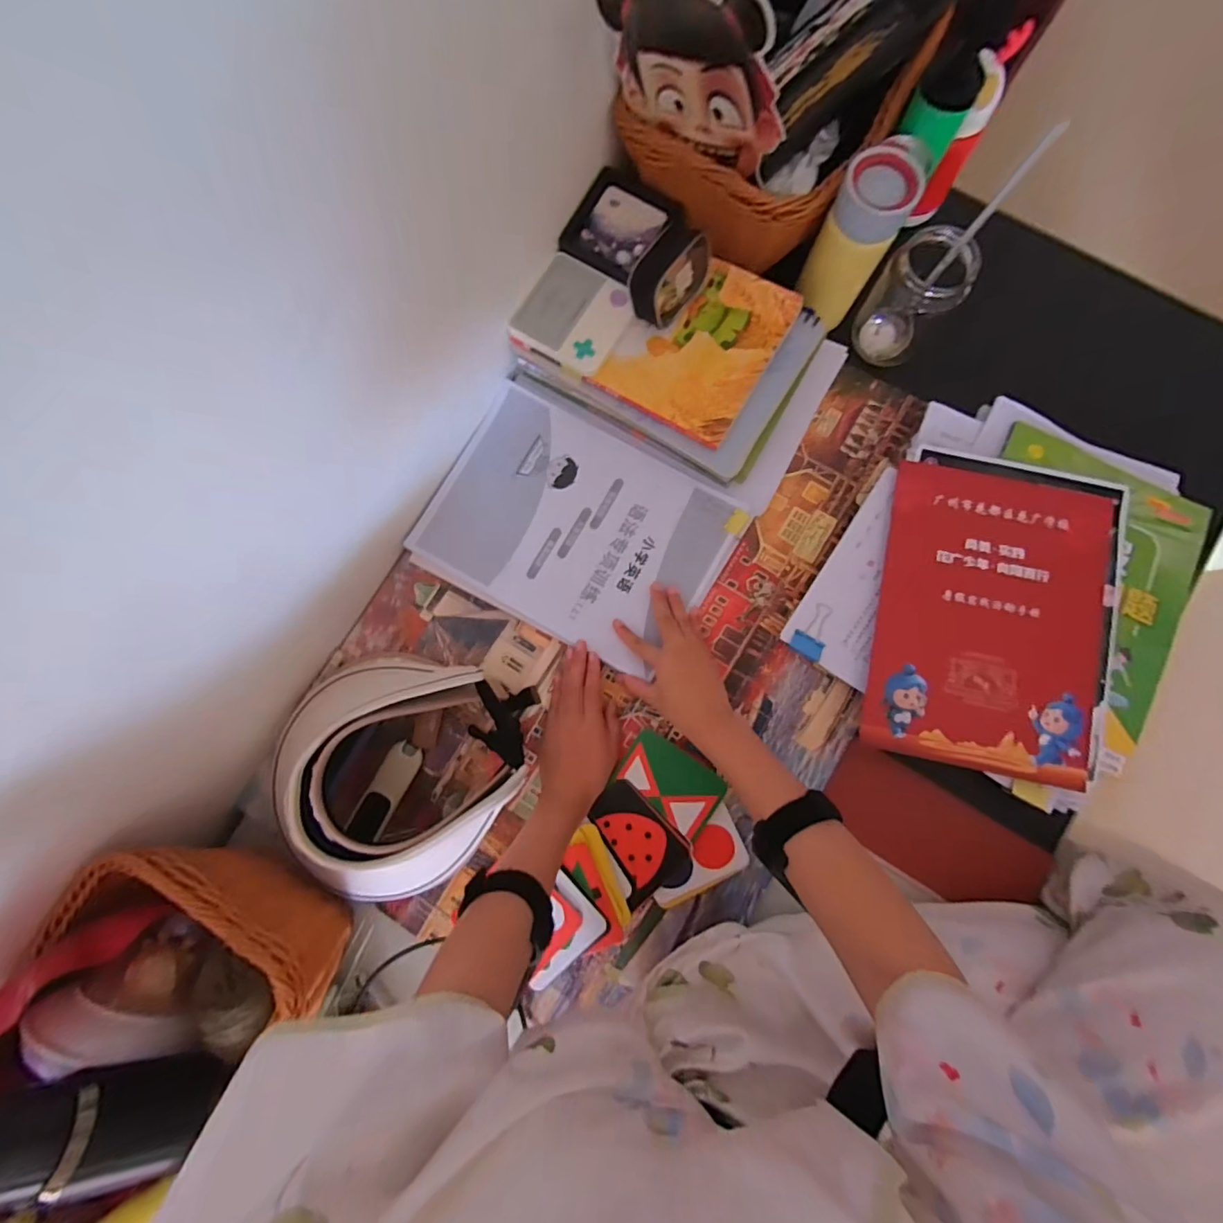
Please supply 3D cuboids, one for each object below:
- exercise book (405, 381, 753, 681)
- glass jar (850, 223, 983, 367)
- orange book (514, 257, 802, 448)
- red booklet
[{"bbox_3d":[-0.038,-0.083,0.545,0.289,0.012,0.214,31,86,8],"label":"exercise book"},{"bbox_3d":[0.294,-0.305,0.521,0.078,0.106,0.069,34,85,6],"label":"glass jar"},{"bbox_3d":[0.040,-0.283,0.517,0.237,0.022,0.161,29,85,6],"label":"orange book"},{"bbox_3d":[0.368,0.007,0.507,0.213,0.014,0.283,11,83,6],"label":"red booklet"}]

